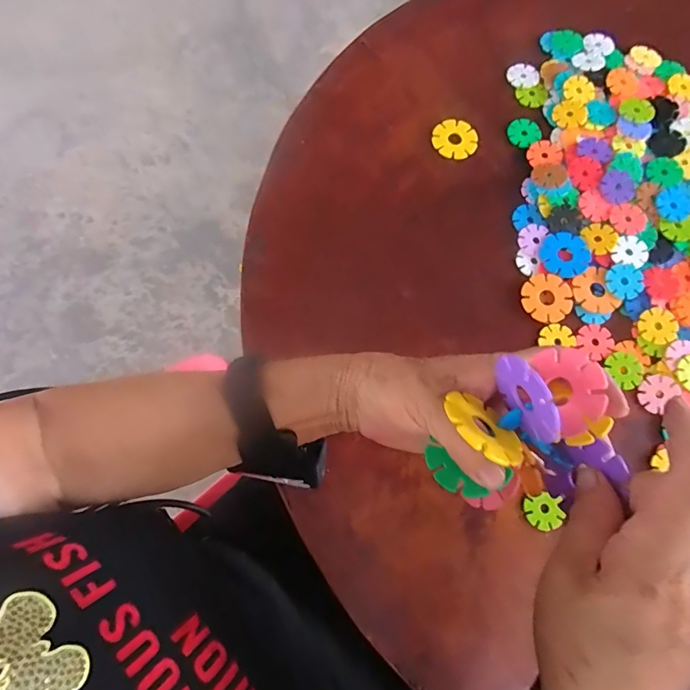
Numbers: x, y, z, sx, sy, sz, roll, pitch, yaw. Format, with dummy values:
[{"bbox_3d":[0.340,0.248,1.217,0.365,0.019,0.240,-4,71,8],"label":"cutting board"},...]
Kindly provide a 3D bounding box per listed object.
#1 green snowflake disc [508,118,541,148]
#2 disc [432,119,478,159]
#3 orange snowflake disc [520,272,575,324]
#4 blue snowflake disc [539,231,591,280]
[{"bbox_3d":[0.178,-0.210,0.433,0.032,0.004,0.030,0,75,-1],"label":"green snowflake disc"},{"bbox_3d":[0.108,-0.202,0.431,0.043,0.006,0.039,9,75,1],"label":"disc"},{"bbox_3d":[0.179,-0.042,0.389,0.044,0.006,0.044,0,75,-1],"label":"orange snowflake disc"},{"bbox_3d":[0.199,-0.081,0.398,0.042,0.004,0.045,0,75,-1],"label":"blue snowflake disc"}]

